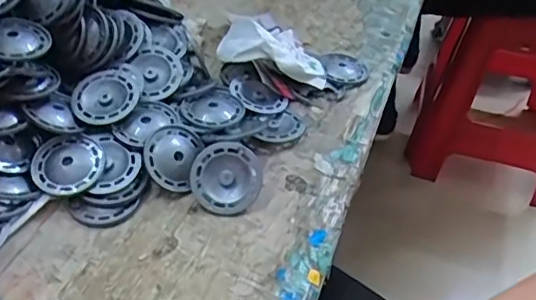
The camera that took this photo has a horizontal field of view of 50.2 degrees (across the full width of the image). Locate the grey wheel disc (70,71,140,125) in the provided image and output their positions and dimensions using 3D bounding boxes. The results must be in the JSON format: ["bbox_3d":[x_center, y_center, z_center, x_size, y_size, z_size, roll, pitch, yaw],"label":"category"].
[{"bbox_3d":[-0.140,-0.046,0.493,0.055,0.012,0.051,-8,45,-14],"label":"grey wheel disc"}]

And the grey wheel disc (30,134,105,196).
[{"bbox_3d":[-0.163,0.011,0.464,0.056,0.005,0.053,2,59,-4],"label":"grey wheel disc"}]

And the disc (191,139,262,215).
[{"bbox_3d":[-0.034,0.022,0.465,0.057,0.008,0.057,0,82,-2],"label":"disc"}]

